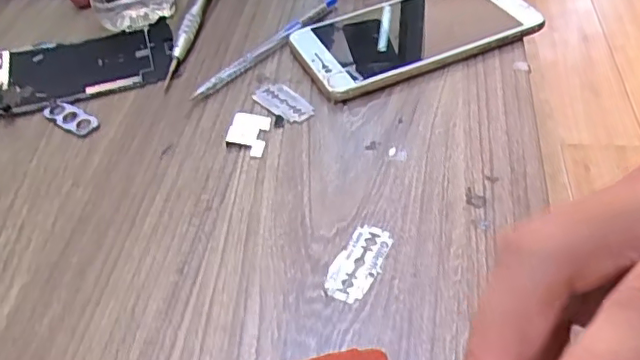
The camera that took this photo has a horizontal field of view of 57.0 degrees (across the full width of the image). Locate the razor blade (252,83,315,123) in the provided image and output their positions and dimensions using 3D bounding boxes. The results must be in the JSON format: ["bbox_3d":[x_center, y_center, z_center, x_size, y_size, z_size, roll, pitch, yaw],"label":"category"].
[{"bbox_3d":[-0.022,-0.049,0.356,0.020,0.004,0.041,-36,52,-26],"label":"razor blade"}]

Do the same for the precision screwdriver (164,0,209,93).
[{"bbox_3d":[-0.092,-0.114,0.423,0.017,0.016,0.138,-1,45,6],"label":"precision screwdriver"}]

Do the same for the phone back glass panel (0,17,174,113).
[{"bbox_3d":[-0.179,-0.076,0.402,0.153,0.008,0.078,-16,46,-10],"label":"phone back glass panel"}]

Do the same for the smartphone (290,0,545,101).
[{"bbox_3d":[0.061,-0.098,0.391,0.150,0.013,0.081,-19,46,-12],"label":"smartphone"}]

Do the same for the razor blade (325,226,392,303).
[{"bbox_3d":[0.017,0.036,0.269,0.020,0.004,0.040,19,50,23],"label":"razor blade"}]

